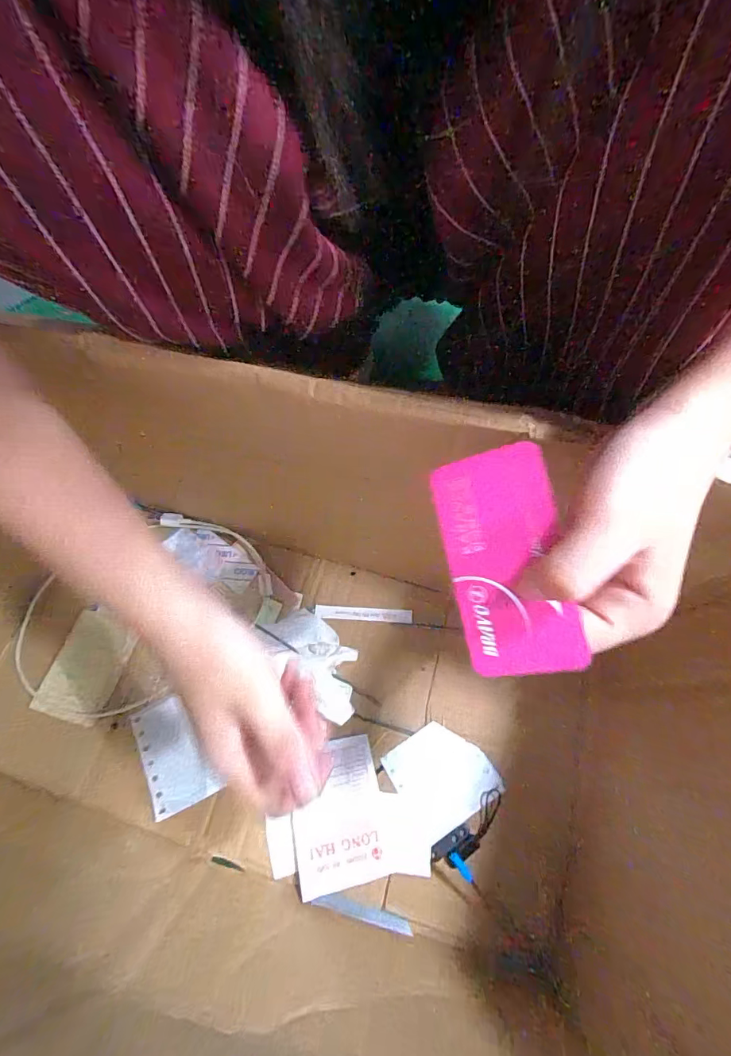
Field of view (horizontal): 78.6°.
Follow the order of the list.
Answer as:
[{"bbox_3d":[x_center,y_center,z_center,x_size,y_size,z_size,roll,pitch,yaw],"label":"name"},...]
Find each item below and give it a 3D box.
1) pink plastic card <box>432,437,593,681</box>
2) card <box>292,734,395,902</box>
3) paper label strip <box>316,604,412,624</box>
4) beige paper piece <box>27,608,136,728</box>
[{"bbox_3d":[0.055,0.013,0.178,0.045,0.004,0.088,-14,81,30],"label":"pink plastic card"},{"bbox_3d":[-0.022,0.220,0.348,0.069,0.004,0.096,-8,61,-10],"label":"card"},{"bbox_3d":[-0.002,0.079,0.412,0.088,0.004,0.013,3,59,3],"label":"paper label strip"},{"bbox_3d":[-0.242,0.118,0.389,0.060,0.007,0.088,13,60,5],"label":"beige paper piece"}]

